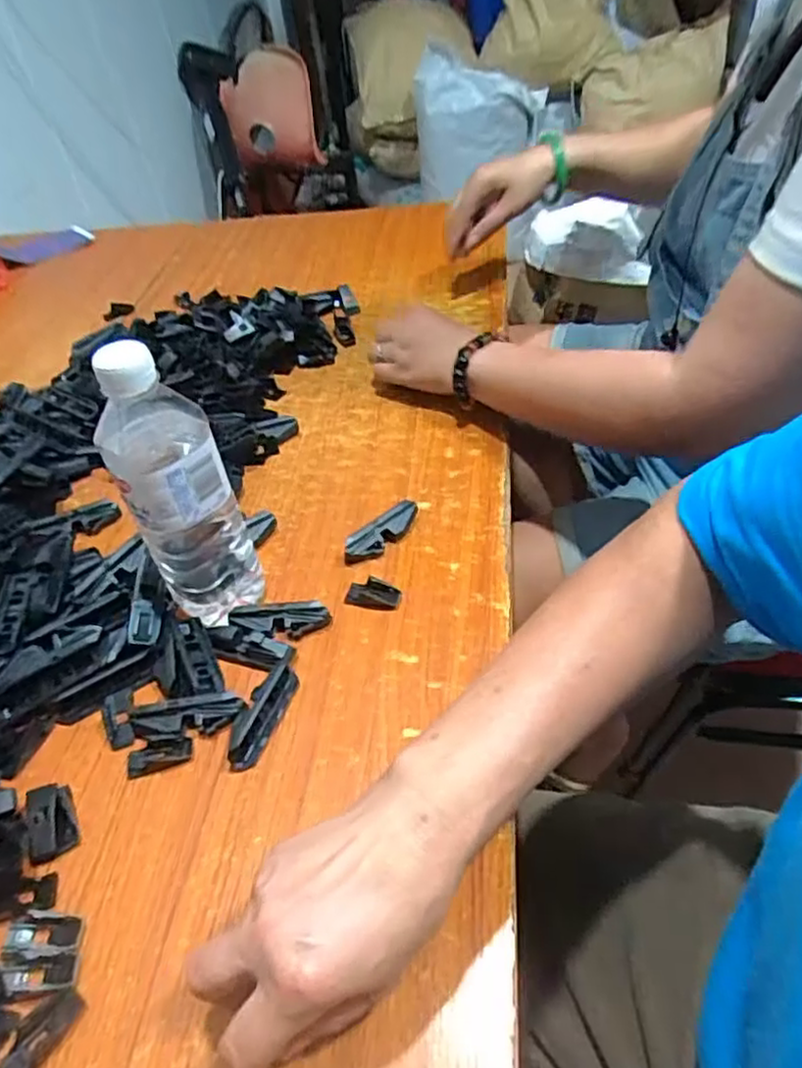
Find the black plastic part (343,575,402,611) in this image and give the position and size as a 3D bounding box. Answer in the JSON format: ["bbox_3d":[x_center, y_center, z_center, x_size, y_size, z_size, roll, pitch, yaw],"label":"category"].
[{"bbox_3d":[-0.021,0.043,0.510,0.040,0.013,0.021,6,45,13],"label":"black plastic part"}]

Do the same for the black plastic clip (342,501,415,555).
[{"bbox_3d":[-0.014,-0.002,0.551,0.067,0.023,0.015,-36,50,-28],"label":"black plastic clip"}]

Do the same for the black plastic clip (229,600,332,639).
[{"bbox_3d":[-0.087,0.061,0.497,0.070,0.021,0.019,0,44,7],"label":"black plastic clip"}]

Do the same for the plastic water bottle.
[{"bbox_3d":[-0.145,-0.024,0.461,0.071,0.207,0.060,-21,45,-14],"label":"plastic water bottle"}]

